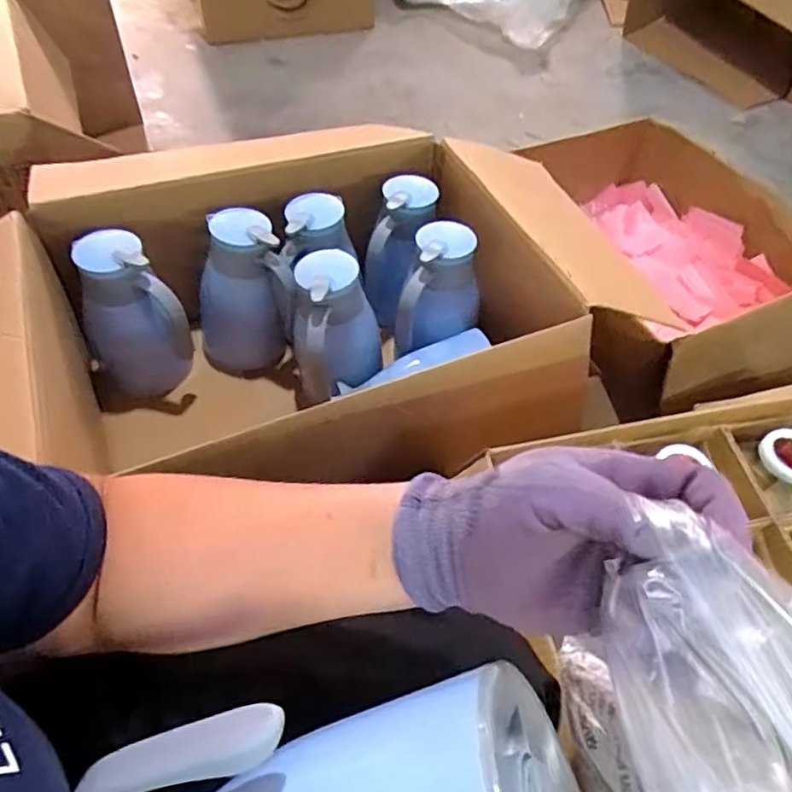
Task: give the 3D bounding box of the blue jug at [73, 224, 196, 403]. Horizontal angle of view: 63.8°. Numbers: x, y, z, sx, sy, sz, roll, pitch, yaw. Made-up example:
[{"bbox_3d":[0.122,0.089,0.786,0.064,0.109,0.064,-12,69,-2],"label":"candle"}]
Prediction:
[{"bbox_3d":[-0.398,-0.106,0.959,0.135,0.252,0.119,-30,61,-22],"label":"blue jug"}]

